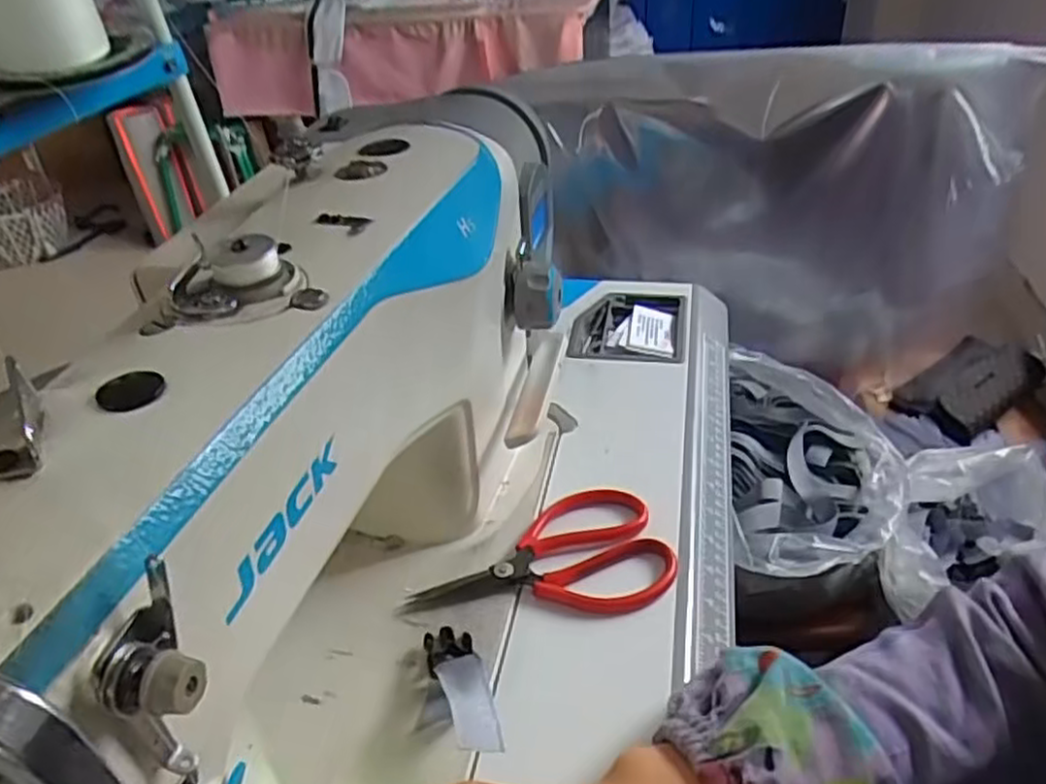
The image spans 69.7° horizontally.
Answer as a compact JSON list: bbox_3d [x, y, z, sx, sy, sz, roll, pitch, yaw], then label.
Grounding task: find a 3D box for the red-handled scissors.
[{"bbox_3d":[0.009,0.105,0.456,0.159,0.012,0.087,-13,36,-11],"label":"red-handled scissors"}]

